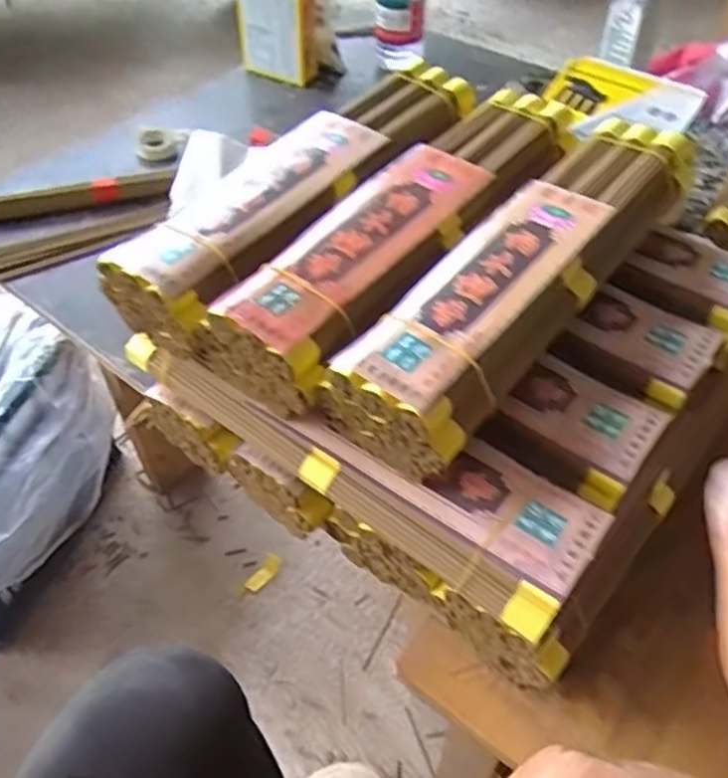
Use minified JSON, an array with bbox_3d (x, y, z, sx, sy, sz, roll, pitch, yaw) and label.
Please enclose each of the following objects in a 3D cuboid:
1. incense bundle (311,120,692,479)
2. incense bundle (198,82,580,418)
[{"bbox_3d":[0.107,-0.074,0.462,0.076,0.051,0.317,31,56,25],"label":"incense bundle"},{"bbox_3d":[0.036,-0.109,0.490,0.082,0.047,0.323,32,56,26],"label":"incense bundle"}]

